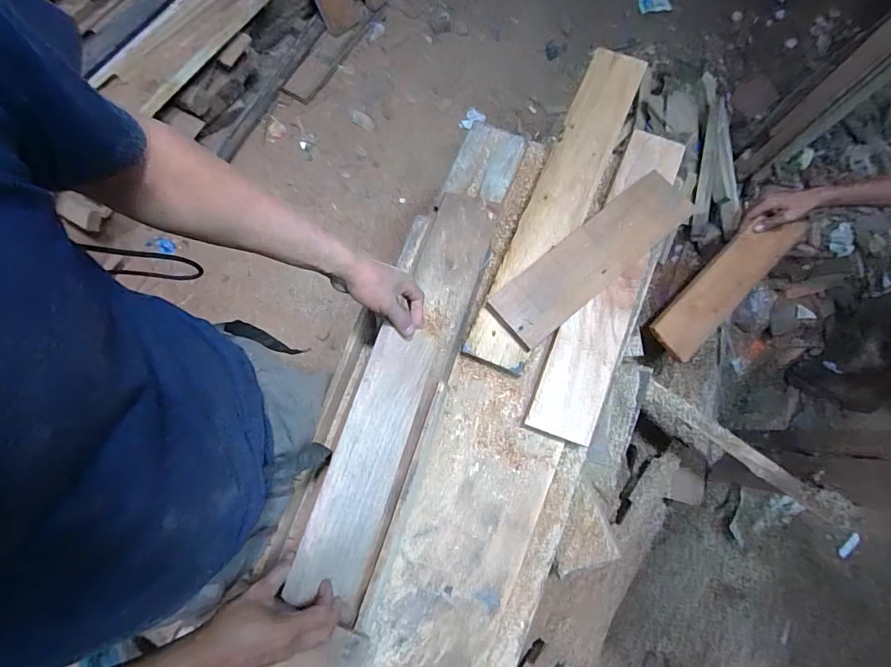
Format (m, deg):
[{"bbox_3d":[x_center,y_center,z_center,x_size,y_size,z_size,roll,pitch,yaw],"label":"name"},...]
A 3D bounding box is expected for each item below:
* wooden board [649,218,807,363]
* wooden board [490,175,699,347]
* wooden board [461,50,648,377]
[{"bbox_3d":[0.638,-0.122,0.994,0.434,0.023,0.131,-44,104,-7],"label":"wooden board"},{"bbox_3d":[0.259,-0.139,0.749,0.409,0.029,0.105,-38,77,-14],"label":"wooden board"},{"bbox_3d":[0.214,-0.253,0.803,0.102,0.022,0.679,22,74,13],"label":"wooden board"}]

